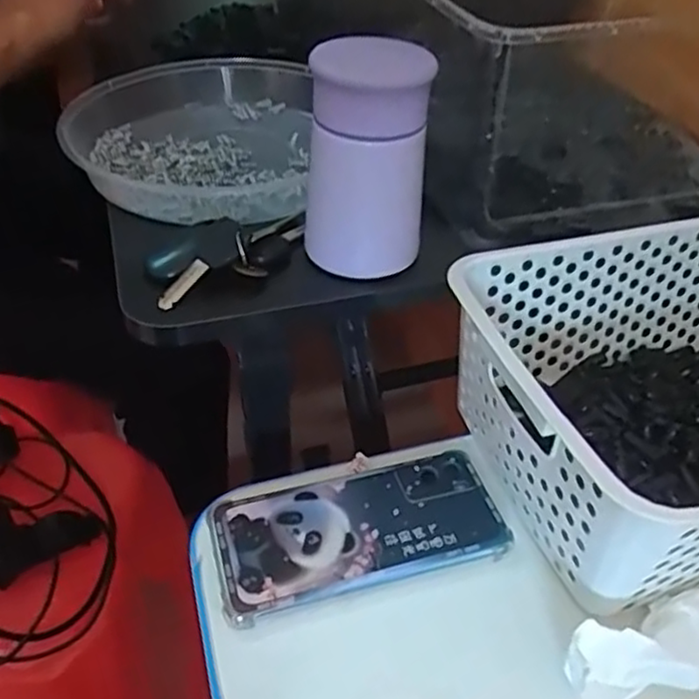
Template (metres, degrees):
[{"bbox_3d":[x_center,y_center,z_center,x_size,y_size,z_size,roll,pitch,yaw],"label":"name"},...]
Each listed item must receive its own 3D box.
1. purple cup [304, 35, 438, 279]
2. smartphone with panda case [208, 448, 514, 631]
[{"bbox_3d":[0.010,-0.110,0.413,0.068,0.119,0.062,0,41,0],"label":"purple cup"},{"bbox_3d":[0.005,0.101,0.401,0.160,0.010,0.079,-11,42,-13],"label":"smartphone with panda case"}]

